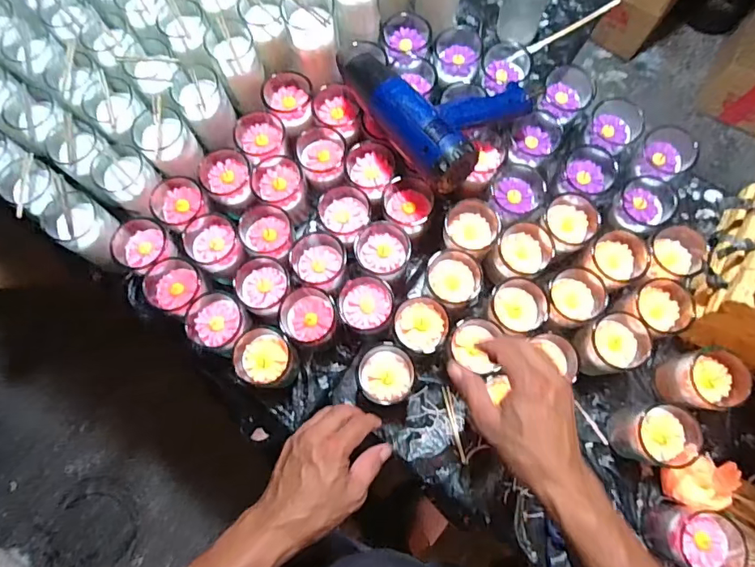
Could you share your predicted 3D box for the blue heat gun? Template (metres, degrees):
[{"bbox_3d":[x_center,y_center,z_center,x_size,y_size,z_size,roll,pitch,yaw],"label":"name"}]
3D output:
[{"bbox_3d":[0.077,-0.262,0.622,0.177,0.077,0.242,-33,77,-8],"label":"blue heat gun"}]

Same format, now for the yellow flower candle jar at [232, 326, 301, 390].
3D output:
[{"bbox_3d":[-0.144,0.100,0.639,0.068,0.077,0.073,7,74,2],"label":"yellow flower candle jar"}]

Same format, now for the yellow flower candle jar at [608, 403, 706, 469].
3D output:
[{"bbox_3d":[0.341,0.191,0.612,0.076,0.081,0.074,-4,74,-1],"label":"yellow flower candle jar"}]

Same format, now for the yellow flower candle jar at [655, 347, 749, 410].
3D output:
[{"bbox_3d":[0.405,0.123,0.618,0.067,0.085,0.069,0,74,0],"label":"yellow flower candle jar"}]

